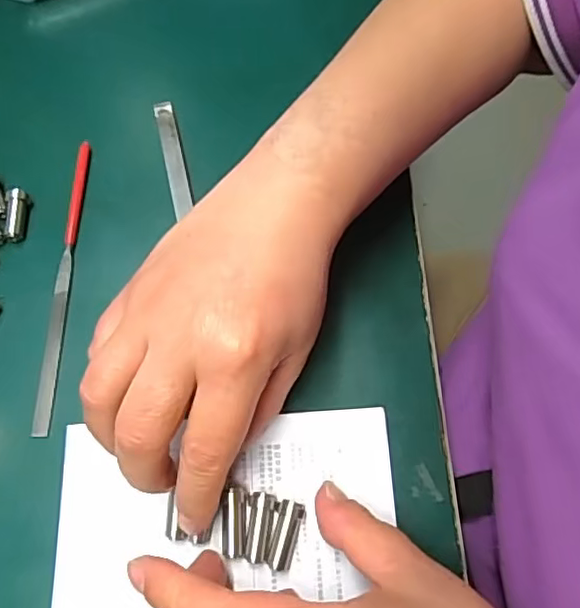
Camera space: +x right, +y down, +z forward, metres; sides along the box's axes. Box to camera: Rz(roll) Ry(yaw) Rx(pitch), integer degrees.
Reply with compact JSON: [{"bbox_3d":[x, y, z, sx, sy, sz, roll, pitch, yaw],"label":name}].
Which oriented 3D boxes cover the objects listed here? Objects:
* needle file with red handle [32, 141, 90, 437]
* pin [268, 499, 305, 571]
[{"bbox_3d":[-0.113,-0.014,0.300,0.008,0.005,0.159,-1,66,1],"label":"needle file with red handle"},{"bbox_3d":[-0.002,0.094,0.242,0.010,0.009,0.026,14,67,7],"label":"pin"}]

